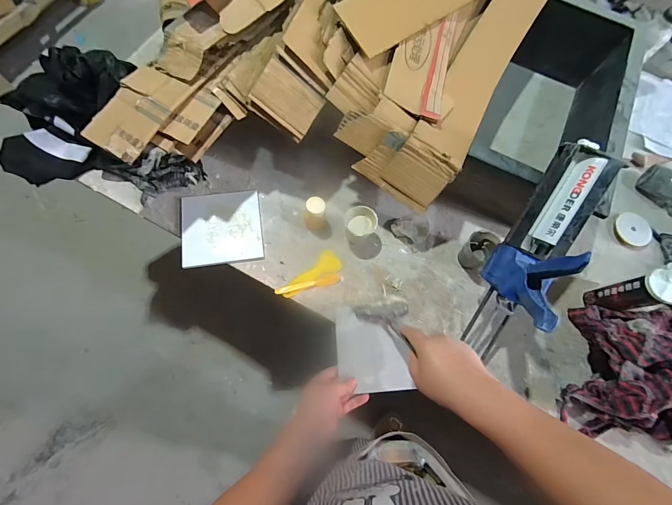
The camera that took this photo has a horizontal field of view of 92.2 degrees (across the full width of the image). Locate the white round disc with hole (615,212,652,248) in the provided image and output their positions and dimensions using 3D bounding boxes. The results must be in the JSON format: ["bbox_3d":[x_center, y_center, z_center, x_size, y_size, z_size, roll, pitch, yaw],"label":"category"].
[{"bbox_3d":[0.652,-0.051,0.713,0.079,0.019,0.066,31,75,8],"label":"white round disc with hole"}]

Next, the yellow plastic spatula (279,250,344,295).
[{"bbox_3d":[-0.055,0.061,0.632,0.126,0.014,0.023,-12,74,-5],"label":"yellow plastic spatula"}]

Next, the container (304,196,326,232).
[{"bbox_3d":[-0.041,-0.074,0.641,0.043,0.071,0.044,2,71,-5],"label":"container"}]

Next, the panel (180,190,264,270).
[{"bbox_3d":[-0.227,-0.050,0.647,0.152,0.014,0.155,-5,70,-13],"label":"panel"}]

